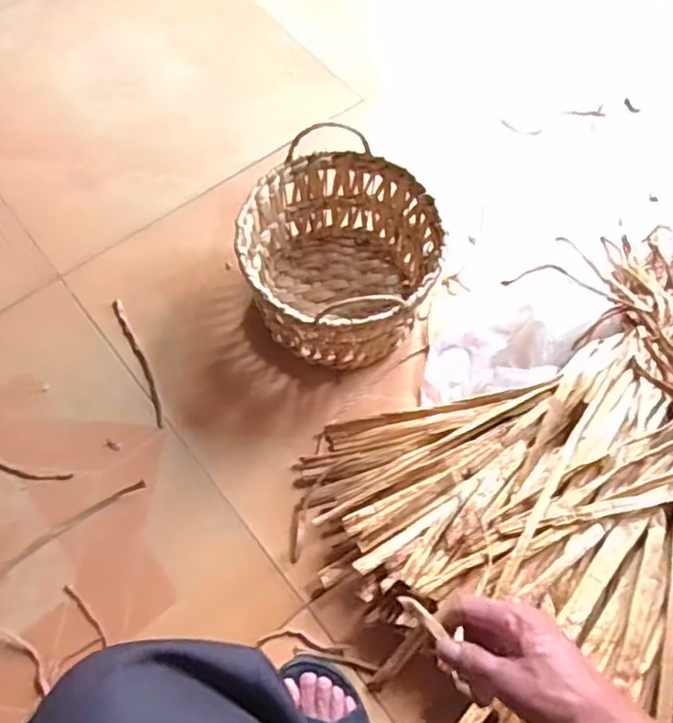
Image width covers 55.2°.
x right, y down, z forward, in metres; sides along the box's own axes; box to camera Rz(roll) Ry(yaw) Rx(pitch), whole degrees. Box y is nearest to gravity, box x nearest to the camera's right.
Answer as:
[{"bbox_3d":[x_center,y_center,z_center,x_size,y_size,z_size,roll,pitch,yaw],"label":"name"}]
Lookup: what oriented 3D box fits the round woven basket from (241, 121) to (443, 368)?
[{"bbox_3d":[0.002,-0.129,0.882,0.247,0.167,0.259,1,64,-2],"label":"round woven basket"}]

